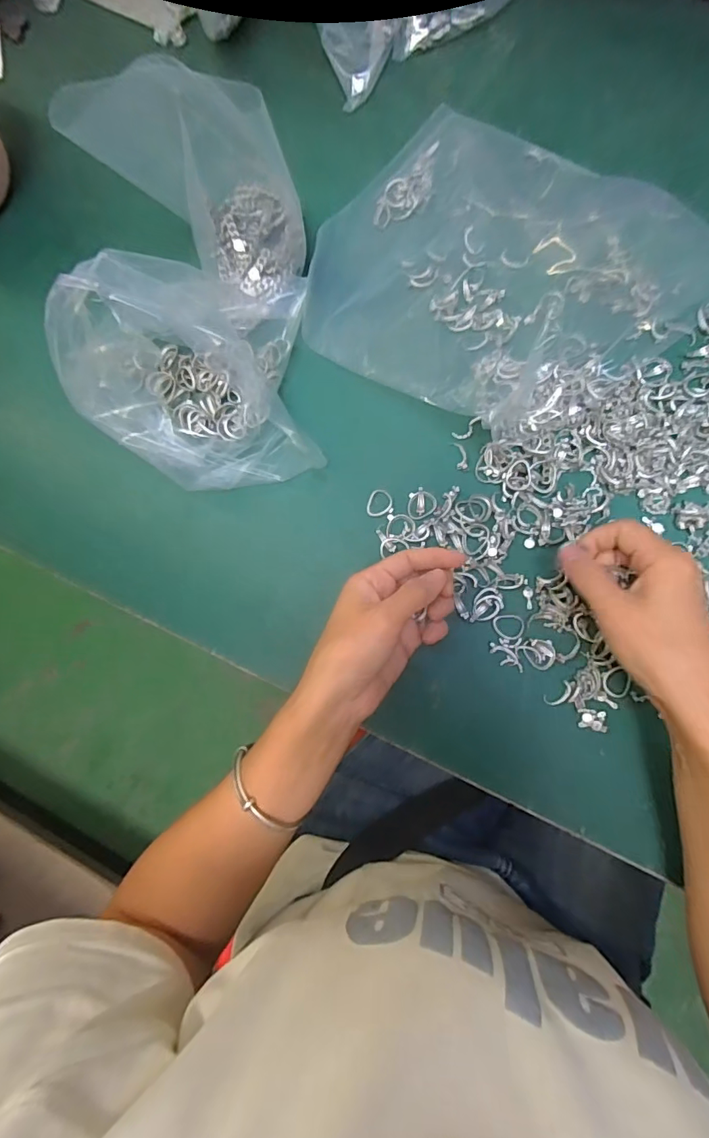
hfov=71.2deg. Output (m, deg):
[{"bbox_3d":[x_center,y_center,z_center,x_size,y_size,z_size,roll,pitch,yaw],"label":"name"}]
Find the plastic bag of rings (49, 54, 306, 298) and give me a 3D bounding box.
[{"bbox_3d":[-0.097,-0.244,0.333,0.101,0.149,0.084,-36,81,1],"label":"plastic bag of rings"}]

